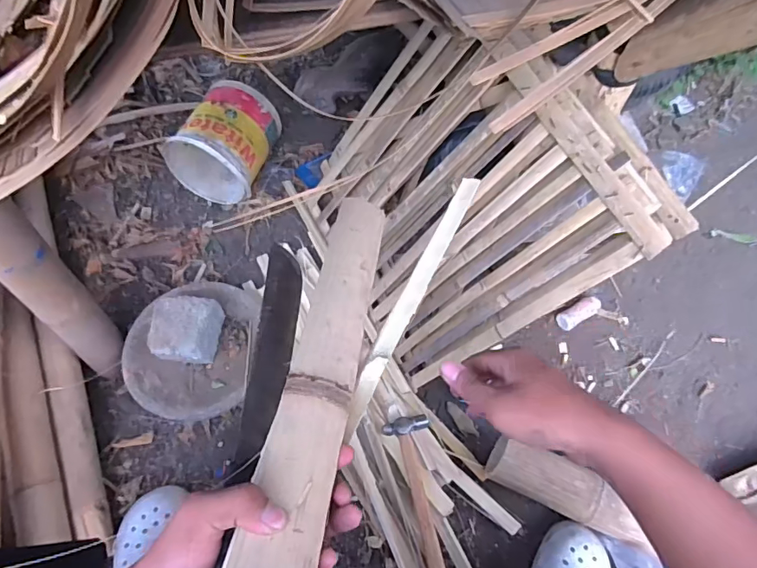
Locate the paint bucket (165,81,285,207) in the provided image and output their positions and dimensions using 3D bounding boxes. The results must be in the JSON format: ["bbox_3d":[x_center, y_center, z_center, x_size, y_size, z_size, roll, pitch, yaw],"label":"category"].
[{"bbox_3d":[-0.325,-0.300,1.039,0.181,0.183,0.206,22,59,9],"label":"paint bucket"}]

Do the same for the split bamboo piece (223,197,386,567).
[{"bbox_3d":[-0.051,0.098,0.358,0.054,0.017,0.511,9,45,1],"label":"split bamboo piece"}]

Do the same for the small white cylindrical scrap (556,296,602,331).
[{"bbox_3d":[0.395,0.059,0.966,0.092,0.037,0.036,-26,64,-19],"label":"small white cylindrical scrap"}]

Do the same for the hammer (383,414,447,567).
[{"bbox_3d":[0.065,0.349,0.772,0.073,0.030,0.267,-5,59,-7],"label":"hammer"}]

